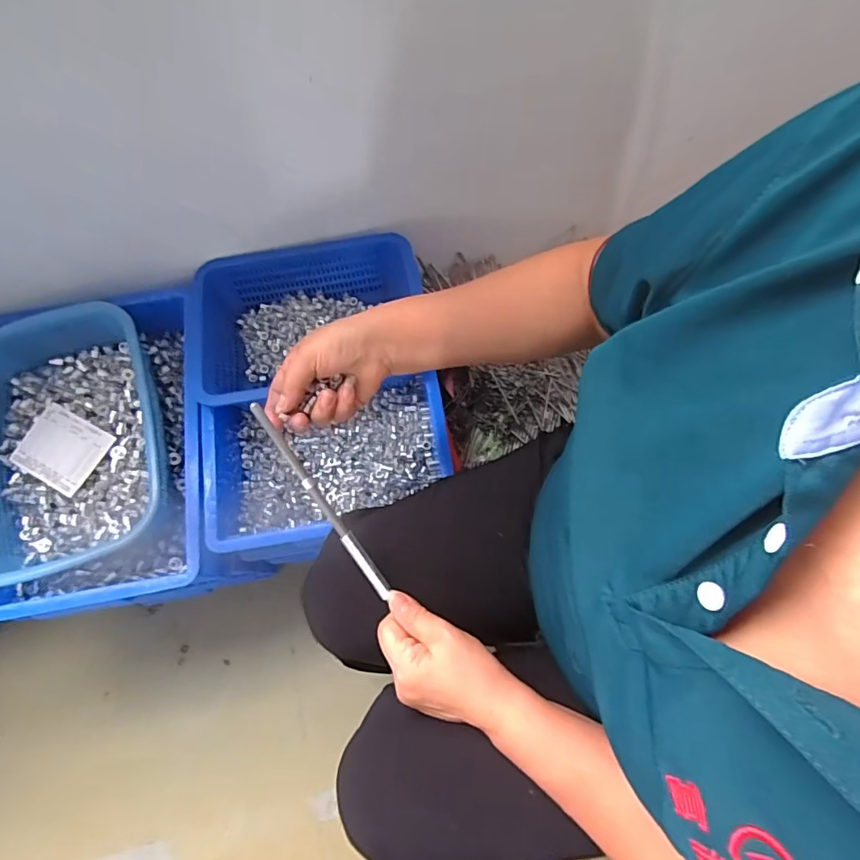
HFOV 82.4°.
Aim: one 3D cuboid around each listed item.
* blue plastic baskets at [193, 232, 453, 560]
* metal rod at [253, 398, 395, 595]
[{"bbox_3d":[-0.157,-0.059,0.695,0.322,0.103,0.419,-10,71,-2],"label":"blue plastic baskets"},{"bbox_3d":[-0.091,0.060,0.413,0.012,0.010,0.192,-35,93,-10],"label":"metal rod"}]

